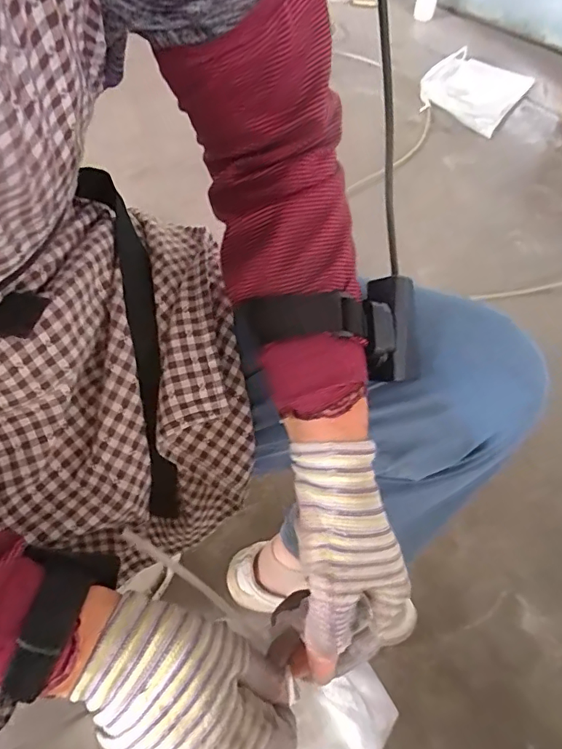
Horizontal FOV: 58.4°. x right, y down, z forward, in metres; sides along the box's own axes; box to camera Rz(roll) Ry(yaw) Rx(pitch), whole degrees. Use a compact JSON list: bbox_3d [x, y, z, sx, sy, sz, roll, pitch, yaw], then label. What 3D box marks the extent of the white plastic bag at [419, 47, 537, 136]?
[{"bbox_3d":[0.601,-0.910,1.598,0.299,0.029,0.504,29,57,18],"label":"white plastic bag"}]

